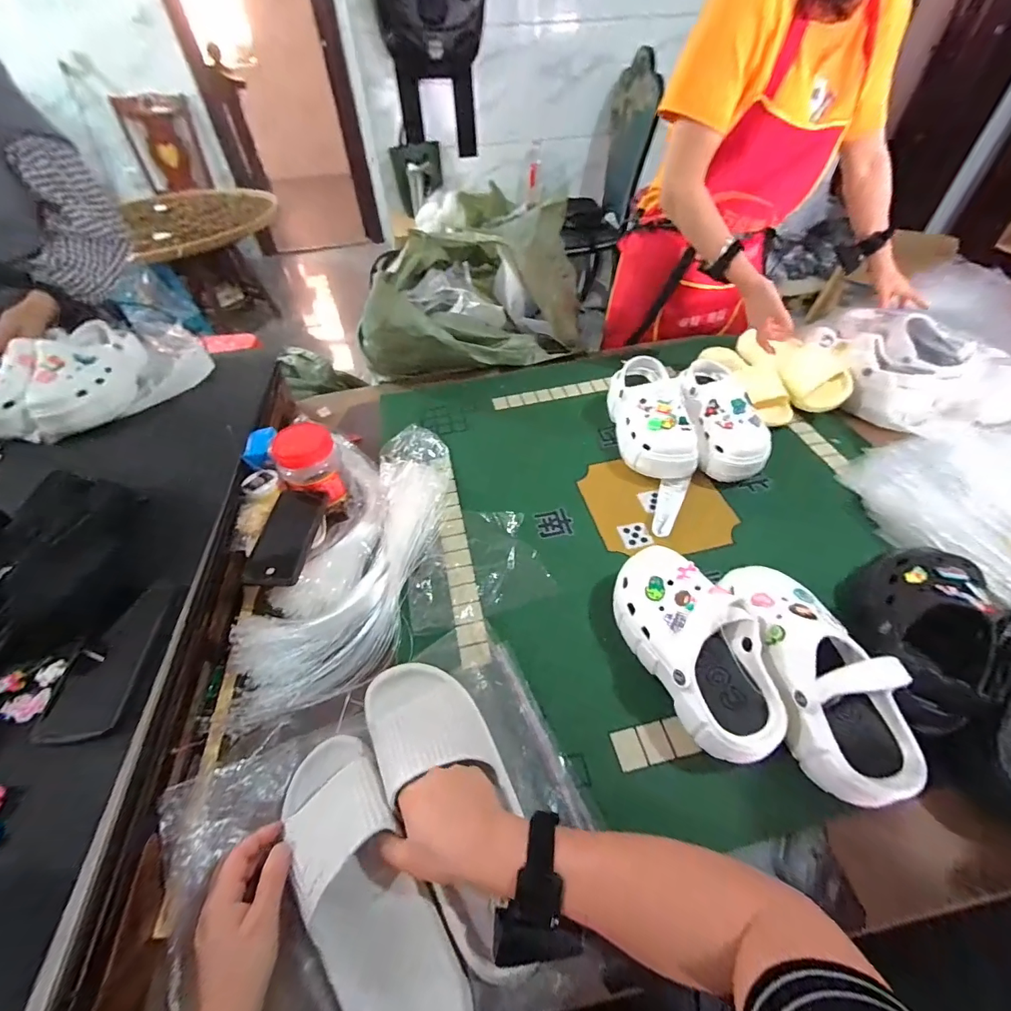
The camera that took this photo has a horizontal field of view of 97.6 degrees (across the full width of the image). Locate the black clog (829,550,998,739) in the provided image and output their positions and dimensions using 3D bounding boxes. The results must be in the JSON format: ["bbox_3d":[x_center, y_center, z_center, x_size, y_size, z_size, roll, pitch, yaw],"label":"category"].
[{"bbox_3d":[0.465,0.131,0.507,0.112,0.095,0.218,28,55,25],"label":"black clog"}]

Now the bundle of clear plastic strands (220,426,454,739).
[{"bbox_3d":[-0.200,0.056,0.665,0.177,0.036,0.528,11,49,12],"label":"bundle of clear plastic strands"}]

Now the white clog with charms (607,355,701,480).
[{"bbox_3d":[0.247,-0.155,0.766,0.103,0.094,0.238,-7,61,-5],"label":"white clog with charms"}]

